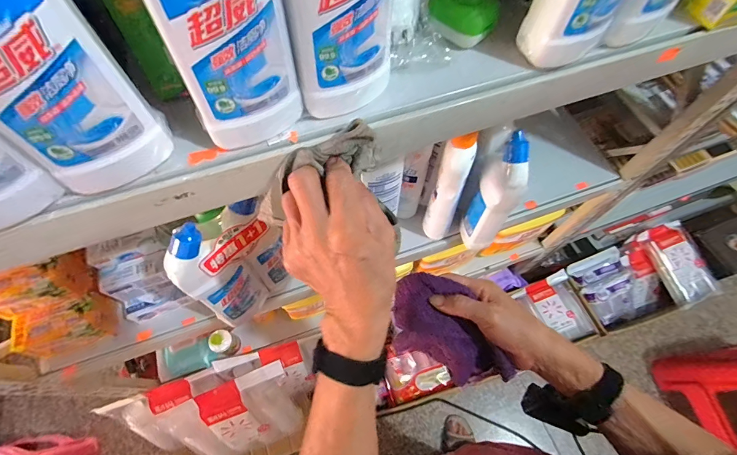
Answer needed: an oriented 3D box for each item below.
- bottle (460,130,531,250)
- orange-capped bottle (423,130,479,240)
[{"bbox_3d":[0.191,-0.041,0.557,0.046,0.234,0.073,-3,64,-2],"label":"bottle"},{"bbox_3d":[0.126,-0.053,0.563,0.057,0.238,0.041,7,64,3],"label":"orange-capped bottle"}]

